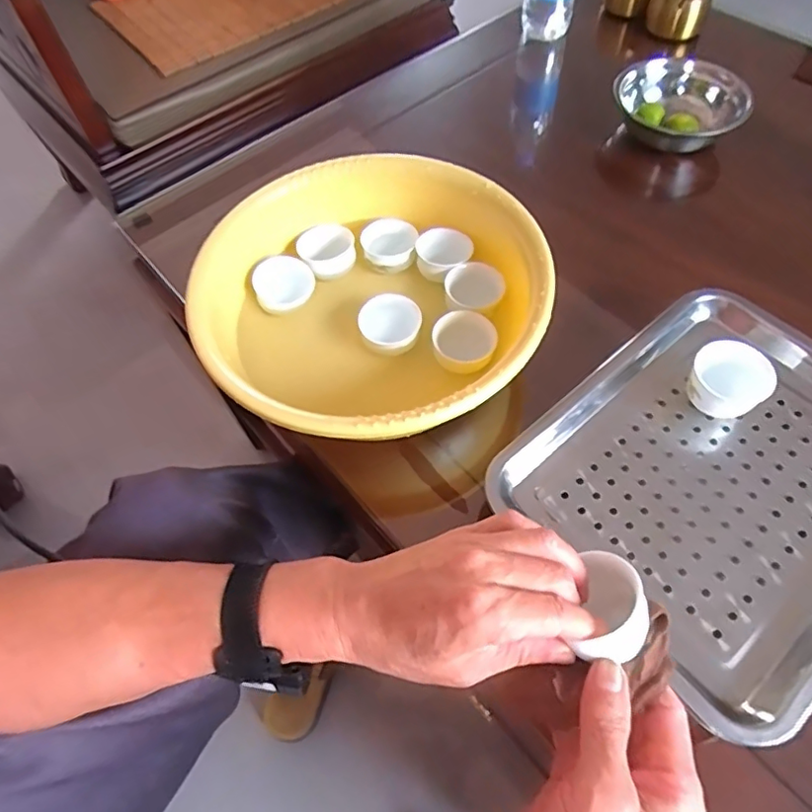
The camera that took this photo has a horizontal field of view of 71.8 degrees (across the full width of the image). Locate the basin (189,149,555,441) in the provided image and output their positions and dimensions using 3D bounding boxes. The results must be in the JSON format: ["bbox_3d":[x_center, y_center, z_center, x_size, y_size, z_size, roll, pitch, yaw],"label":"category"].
[{"bbox_3d":[-0.029,-0.087,0.493,0.283,0.094,0.274,-1,60,2],"label":"basin"}]

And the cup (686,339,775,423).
[{"bbox_3d":[0.247,-0.016,0.436,0.045,0.051,0.054,-38,65,-17],"label":"cup"}]

